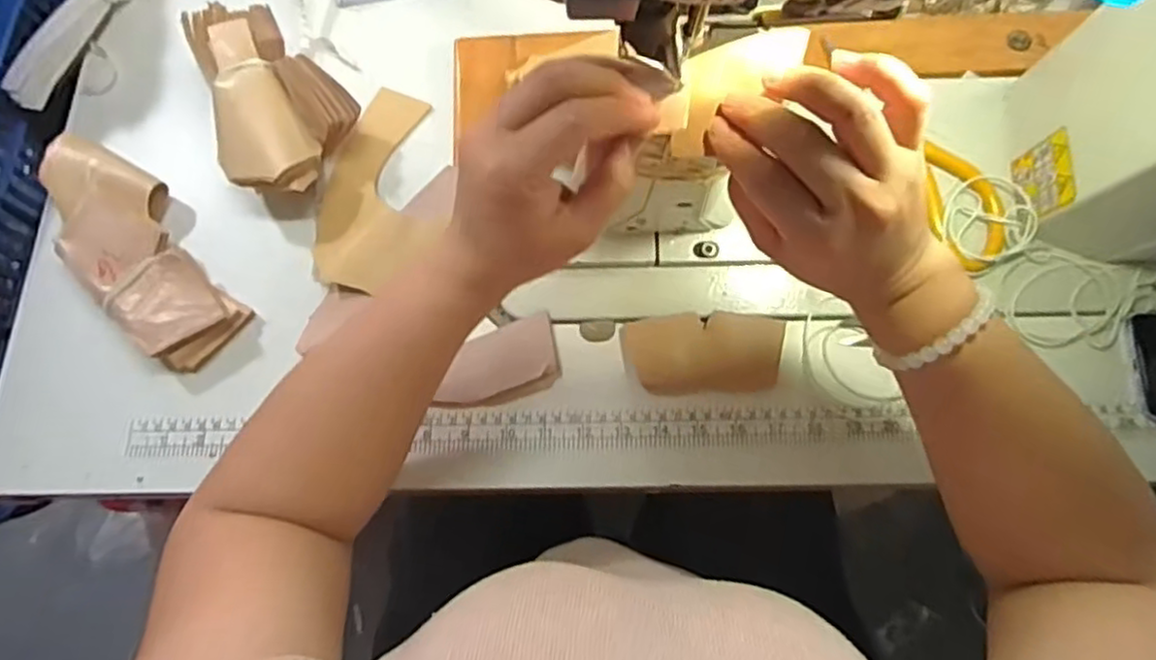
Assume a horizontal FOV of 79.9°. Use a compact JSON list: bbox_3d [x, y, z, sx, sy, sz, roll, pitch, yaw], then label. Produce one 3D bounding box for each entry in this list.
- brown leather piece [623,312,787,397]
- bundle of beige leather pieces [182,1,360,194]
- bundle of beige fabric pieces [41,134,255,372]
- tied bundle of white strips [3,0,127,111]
[{"bbox_3d":[0.089,0.016,0.479,0.107,0.004,0.055,-3,73,0],"label":"brown leather piece"},{"bbox_3d":[-0.235,-0.167,0.518,0.100,0.066,0.143,-43,77,-11],"label":"bundle of beige leather pieces"},{"bbox_3d":[-0.322,-0.059,0.503,0.079,0.042,0.202,-37,76,-10],"label":"bundle of beige fabric pieces"},{"bbox_3d":[-0.408,-0.271,0.573,0.037,0.024,0.199,22,74,7],"label":"tied bundle of white strips"}]

